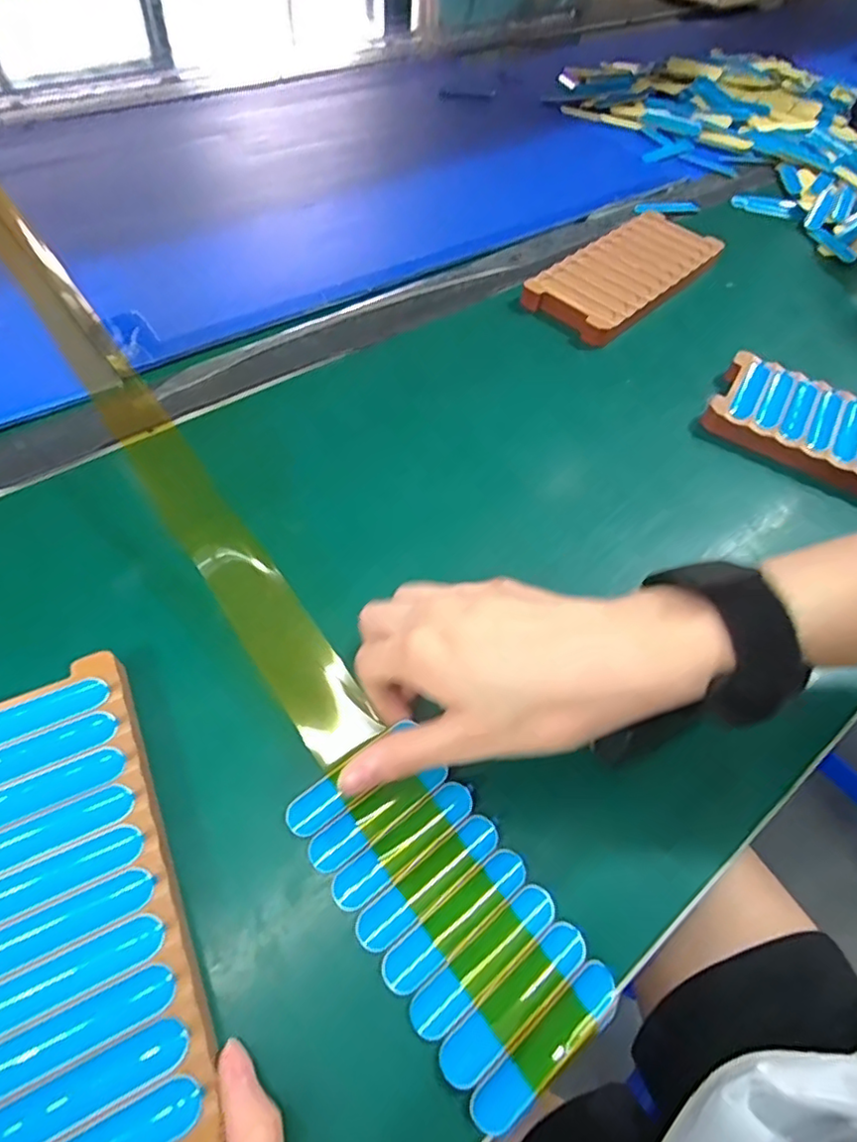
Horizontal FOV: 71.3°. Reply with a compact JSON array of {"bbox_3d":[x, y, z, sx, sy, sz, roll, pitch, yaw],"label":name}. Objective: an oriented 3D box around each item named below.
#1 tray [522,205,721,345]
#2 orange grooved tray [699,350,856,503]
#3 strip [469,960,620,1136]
[{"bbox_3d":[0.155,-0.231,0.465,0.171,0.021,0.077,-38,66,-26],"label":"tray"},{"bbox_3d":[0.266,-0.080,0.374,0.170,0.017,0.079,29,58,15],"label":"orange grooved tray"},{"bbox_3d":[0.041,0.160,0.201,0.062,0.004,0.016,-32,64,-24],"label":"strip"}]

